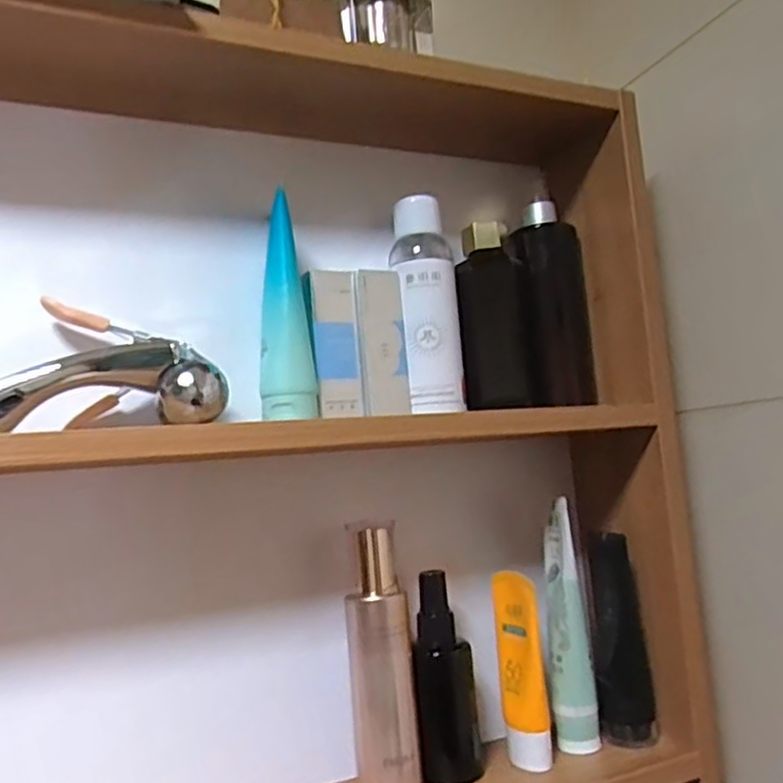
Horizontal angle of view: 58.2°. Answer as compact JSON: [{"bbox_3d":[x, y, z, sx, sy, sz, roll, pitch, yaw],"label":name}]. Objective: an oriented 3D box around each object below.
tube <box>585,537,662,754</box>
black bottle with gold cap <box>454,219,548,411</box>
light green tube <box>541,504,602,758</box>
[{"bbox_3d":[0.167,0.180,0.517,0.037,0.145,0.029,-7,-6,14],"label":"tube"},{"bbox_3d":[0.081,-0.056,0.535,0.042,0.138,0.062,-8,-7,26],"label":"black bottle with gold cap"},{"bbox_3d":[0.127,0.168,0.510,0.031,0.169,0.039,-7,-6,14],"label":"light green tube"}]

